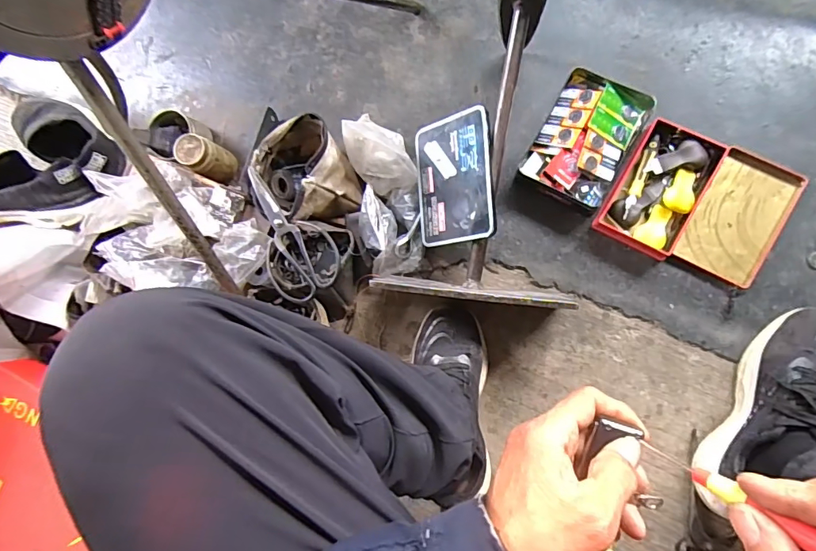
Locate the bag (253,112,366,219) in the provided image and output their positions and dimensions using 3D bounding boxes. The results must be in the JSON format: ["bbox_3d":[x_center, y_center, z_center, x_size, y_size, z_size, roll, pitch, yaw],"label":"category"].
[{"bbox_3d":[-0.135,-0.141,0.646,0.124,0.099,0.137,-43,80,5],"label":"bag"}]

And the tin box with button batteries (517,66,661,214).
[{"bbox_3d":[0.234,-0.178,0.611,0.115,0.039,0.166,28,94,9],"label":"tin box with button batteries"}]

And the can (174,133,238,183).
[{"bbox_3d":[-0.289,-0.170,0.678,0.047,0.092,0.046,-1,86,11],"label":"can"}]

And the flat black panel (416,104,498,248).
[{"bbox_3d":[0.058,-0.124,0.601,0.115,0.008,0.163,-4,90,44],"label":"flat black panel"}]

